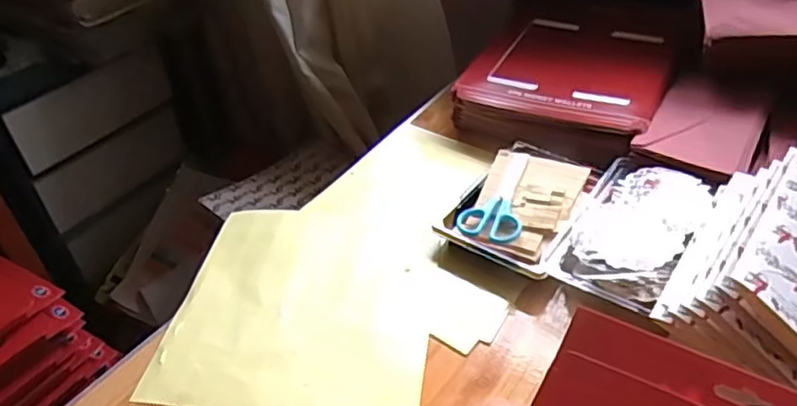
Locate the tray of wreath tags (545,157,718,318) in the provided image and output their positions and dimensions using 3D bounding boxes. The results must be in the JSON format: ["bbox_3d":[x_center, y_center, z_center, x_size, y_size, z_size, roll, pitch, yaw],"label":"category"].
[{"bbox_3d":[0.199,0.016,0.522,0.093,0.031,0.163,22,48,28],"label":"tray of wreath tags"}]

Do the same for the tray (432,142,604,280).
[{"bbox_3d":[0.117,0.002,0.578,0.105,0.025,0.155,23,48,29],"label":"tray"}]

